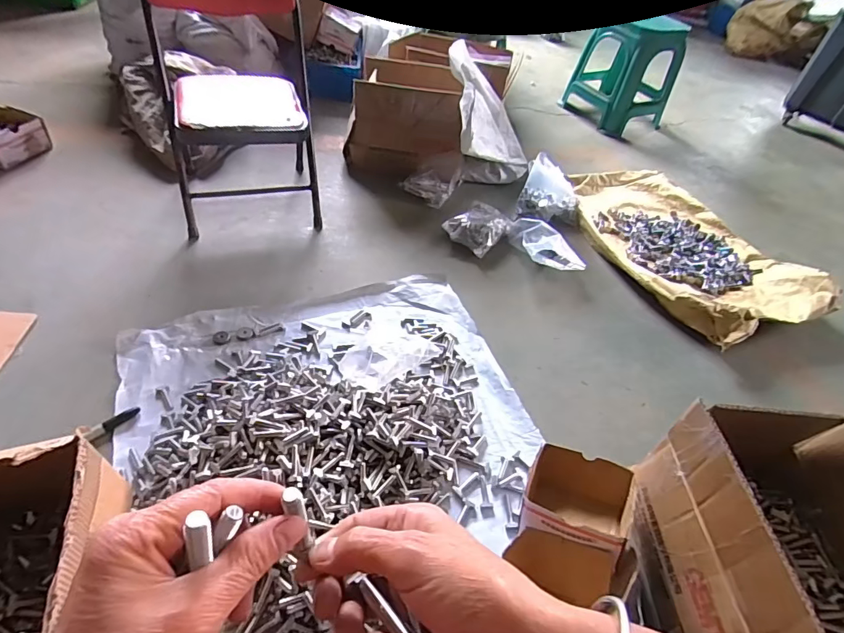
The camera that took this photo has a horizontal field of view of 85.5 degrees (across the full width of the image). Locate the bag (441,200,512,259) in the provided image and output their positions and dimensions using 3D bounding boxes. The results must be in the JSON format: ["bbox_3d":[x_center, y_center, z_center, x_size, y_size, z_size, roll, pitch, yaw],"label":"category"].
[{"bbox_3d":[0.153,-0.242,1.240,0.130,0.065,0.167,28,43,25],"label":"bag"}]

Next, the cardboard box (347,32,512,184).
[{"bbox_3d":[0.032,-0.665,1.470,0.421,0.331,0.523,20,40,16],"label":"cardboard box"}]

